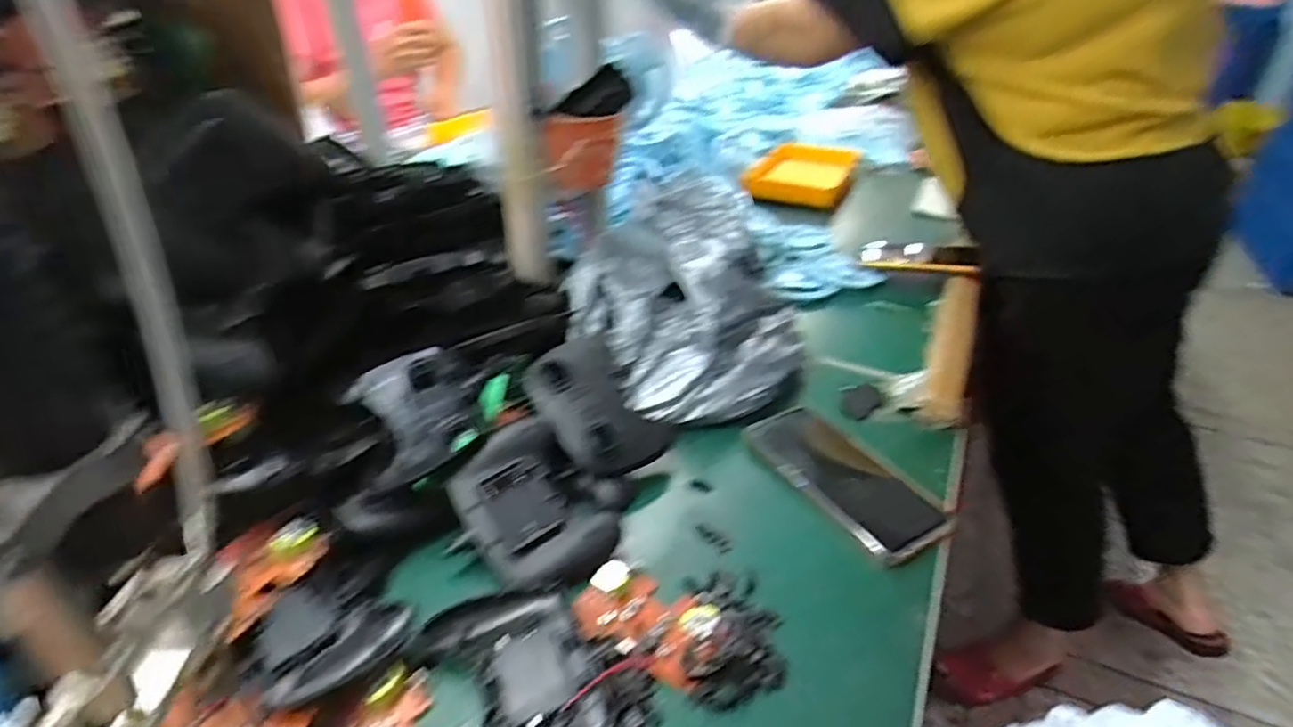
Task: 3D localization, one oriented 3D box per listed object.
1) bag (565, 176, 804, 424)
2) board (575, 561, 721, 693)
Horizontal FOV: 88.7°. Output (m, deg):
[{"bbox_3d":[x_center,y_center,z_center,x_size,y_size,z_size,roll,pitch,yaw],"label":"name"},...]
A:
[{"bbox_3d":[0.040,-0.059,0.610,0.215,0.144,0.199,7,34,9],"label":"bag"},{"bbox_3d":[0.000,0.157,0.411,0.085,0.014,0.056,17,37,23],"label":"board"}]

